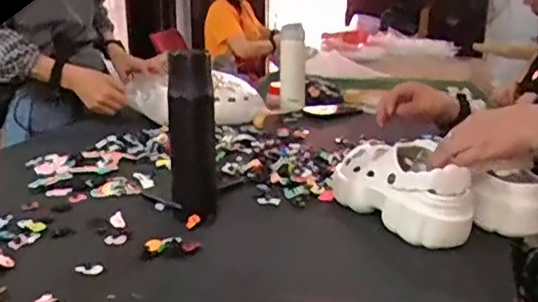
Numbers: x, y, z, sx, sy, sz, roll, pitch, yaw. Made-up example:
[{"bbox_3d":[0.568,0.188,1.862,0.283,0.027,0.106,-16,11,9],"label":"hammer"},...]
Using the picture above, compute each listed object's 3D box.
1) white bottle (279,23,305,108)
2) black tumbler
[{"bbox_3d":[0.061,-0.210,1.566,0.080,0.249,0.077,2,16,3],"label":"white bottle"},{"bbox_3d":[-0.108,-0.023,0.816,0.067,0.235,0.068,1,16,0],"label":"black tumbler"}]

